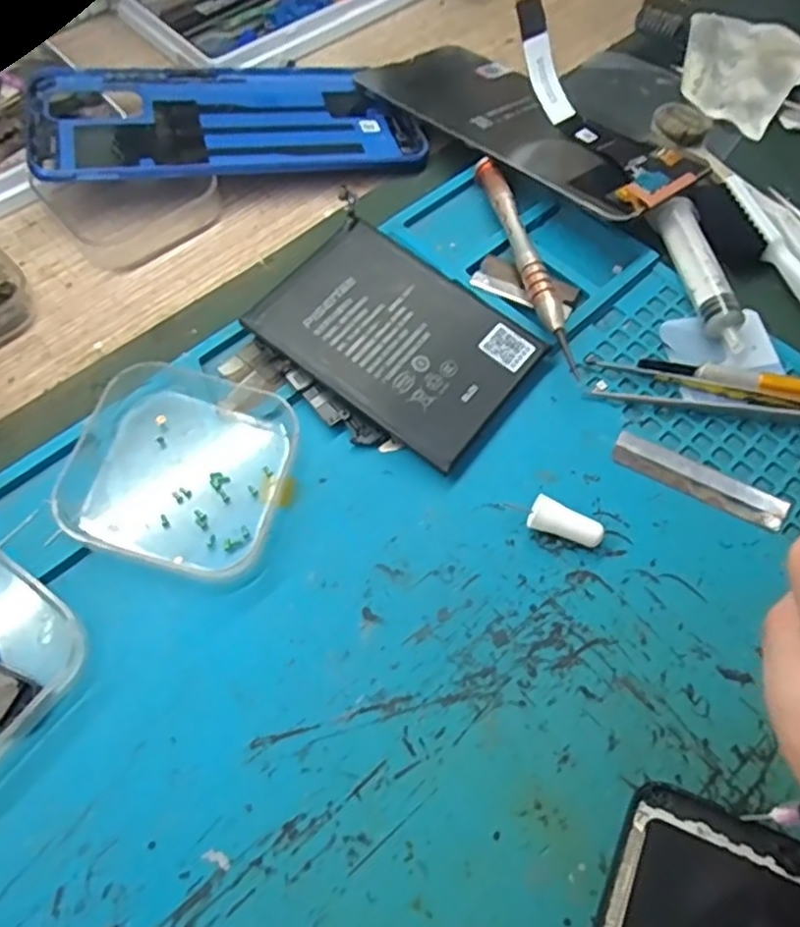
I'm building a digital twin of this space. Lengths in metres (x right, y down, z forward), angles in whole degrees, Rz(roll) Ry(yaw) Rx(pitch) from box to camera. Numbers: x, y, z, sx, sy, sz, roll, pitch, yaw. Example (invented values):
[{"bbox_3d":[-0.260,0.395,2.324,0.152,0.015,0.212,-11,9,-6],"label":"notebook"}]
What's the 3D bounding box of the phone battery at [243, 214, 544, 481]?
[{"bbox_3d":[-0.001,-0.046,0.236,0.088,0.004,0.064,37,68,10],"label":"phone battery"}]

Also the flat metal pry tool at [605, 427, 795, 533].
[{"bbox_3d":[0.100,0.005,0.223,0.057,0.004,0.013,27,65,12],"label":"flat metal pry tool"}]

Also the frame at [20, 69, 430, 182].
[{"bbox_3d":[-0.074,-0.151,0.294,0.162,0.007,0.079,-10,60,-16],"label":"frame"}]

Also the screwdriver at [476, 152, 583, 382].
[{"bbox_3d":[0.048,-0.081,0.261,0.011,0.013,0.104,-12,63,-7],"label":"screwdriver"}]

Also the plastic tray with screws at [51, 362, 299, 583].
[{"bbox_3d":[-0.071,-0.001,0.213,0.066,0.020,0.066,13,63,5],"label":"plastic tray with screws"}]

